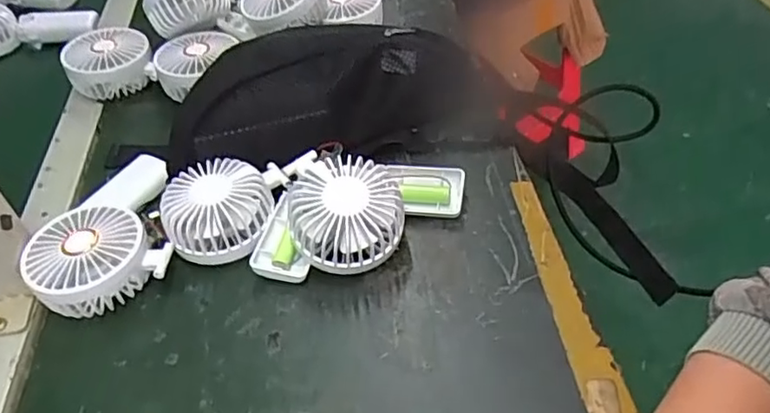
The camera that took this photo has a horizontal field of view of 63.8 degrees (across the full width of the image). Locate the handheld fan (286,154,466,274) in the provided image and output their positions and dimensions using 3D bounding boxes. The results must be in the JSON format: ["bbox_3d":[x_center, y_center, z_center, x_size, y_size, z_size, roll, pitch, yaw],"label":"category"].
[{"bbox_3d":[-0.004,-0.003,0.481,0.138,0.060,0.090,-12,45,-4],"label":"handheld fan"}]

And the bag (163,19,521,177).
[{"bbox_3d":[-0.049,-0.105,0.566,0.303,0.088,0.146,-10,45,-3],"label":"bag"}]

